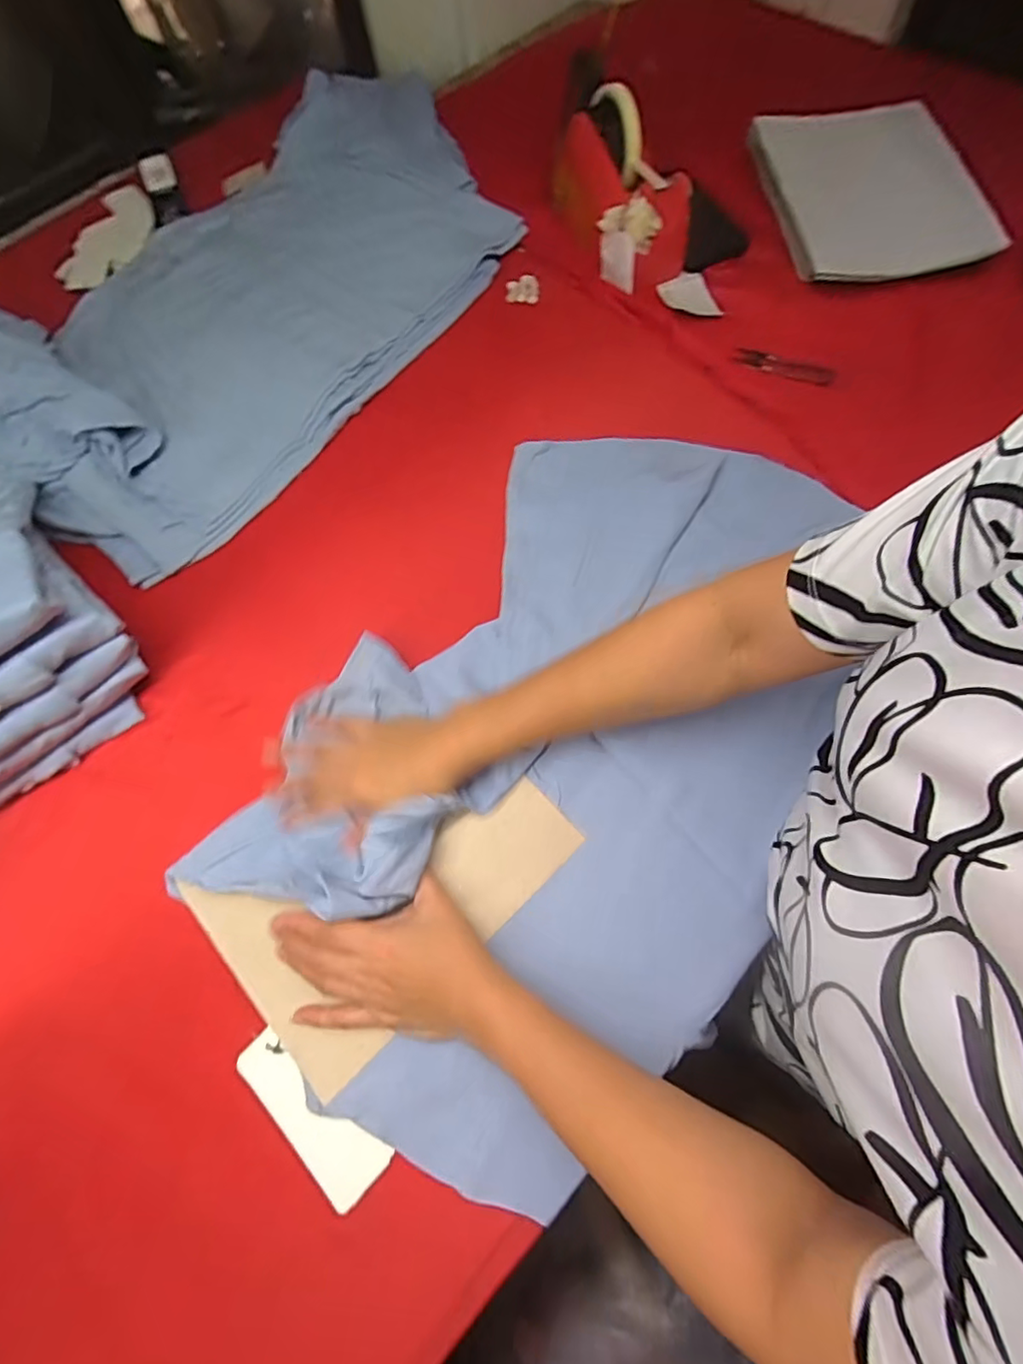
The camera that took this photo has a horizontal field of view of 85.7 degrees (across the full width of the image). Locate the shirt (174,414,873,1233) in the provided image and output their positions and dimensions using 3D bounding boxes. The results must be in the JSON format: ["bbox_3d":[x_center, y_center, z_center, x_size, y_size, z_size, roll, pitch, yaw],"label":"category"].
[{"bbox_3d":[0.041,0.035,0.441,0.384,0.067,0.606,29,73,13],"label":"shirt"}]

